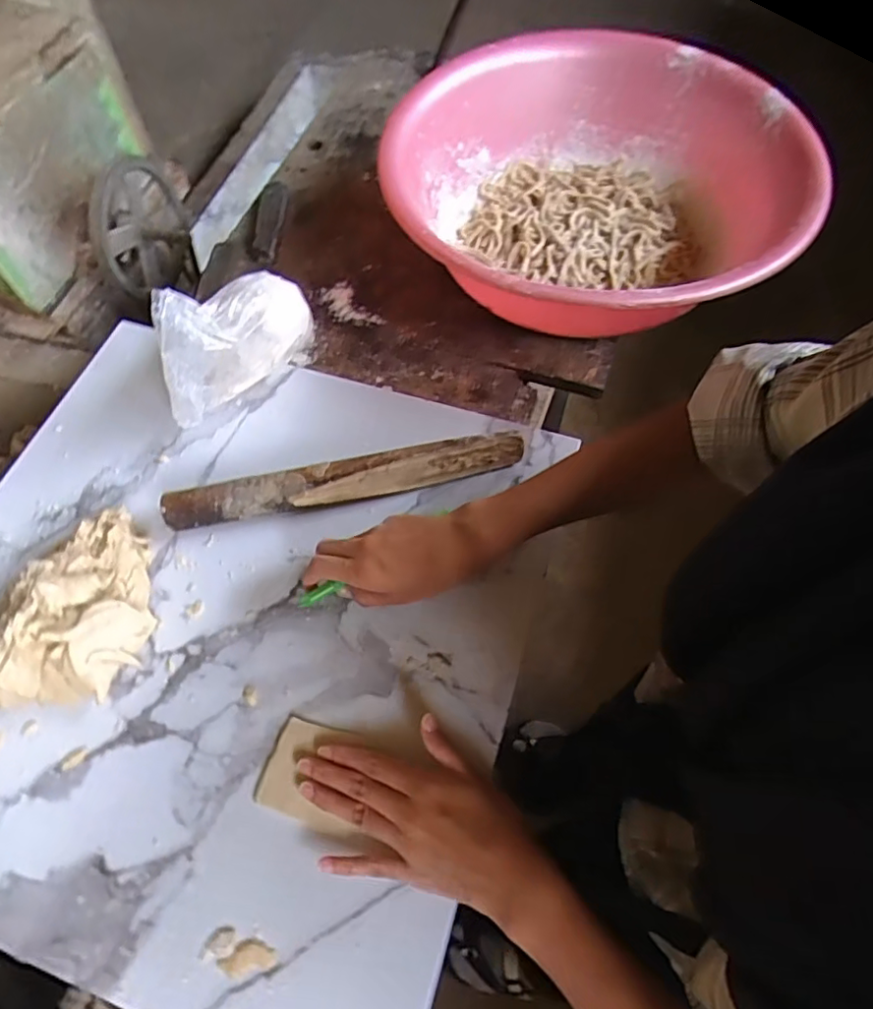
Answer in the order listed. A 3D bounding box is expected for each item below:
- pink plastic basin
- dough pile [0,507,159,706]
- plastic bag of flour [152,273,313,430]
[{"bbox_3d":[0.158,-0.322,0.613,0.390,0.135,0.403,0,61,0],"label":"pink plastic basin"},{"bbox_3d":[-0.266,0.078,0.449,0.095,0.061,0.162,11,62,6],"label":"dough pile"},{"bbox_3d":[-0.189,-0.155,0.532,0.059,0.124,0.166,32,66,16],"label":"plastic bag of flour"}]

